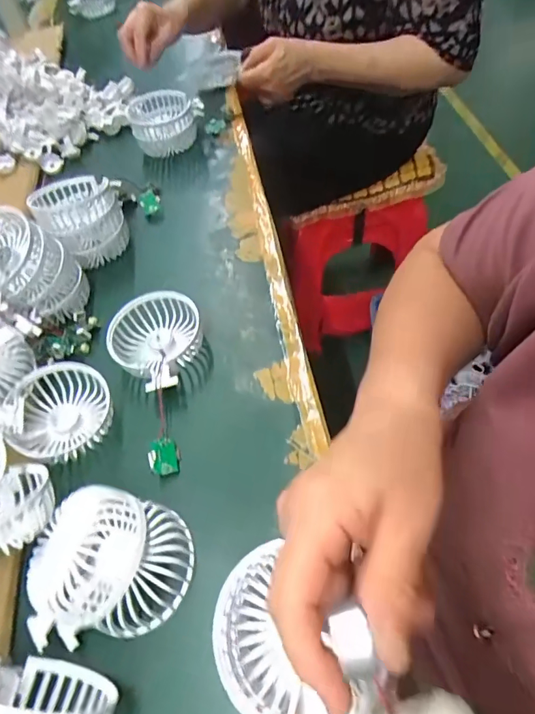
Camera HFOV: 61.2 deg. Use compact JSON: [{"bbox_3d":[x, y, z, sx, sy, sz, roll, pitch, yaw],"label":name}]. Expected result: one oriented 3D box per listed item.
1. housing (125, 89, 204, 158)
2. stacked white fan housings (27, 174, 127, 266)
[{"bbox_3d":[-0.146,-0.343,0.666,0.108,0.055,0.111,-16,54,-2],"label":"housing"},{"bbox_3d":[-0.214,-0.163,0.531,0.092,0.082,0.098,-4,55,6],"label":"stacked white fan housings"}]

